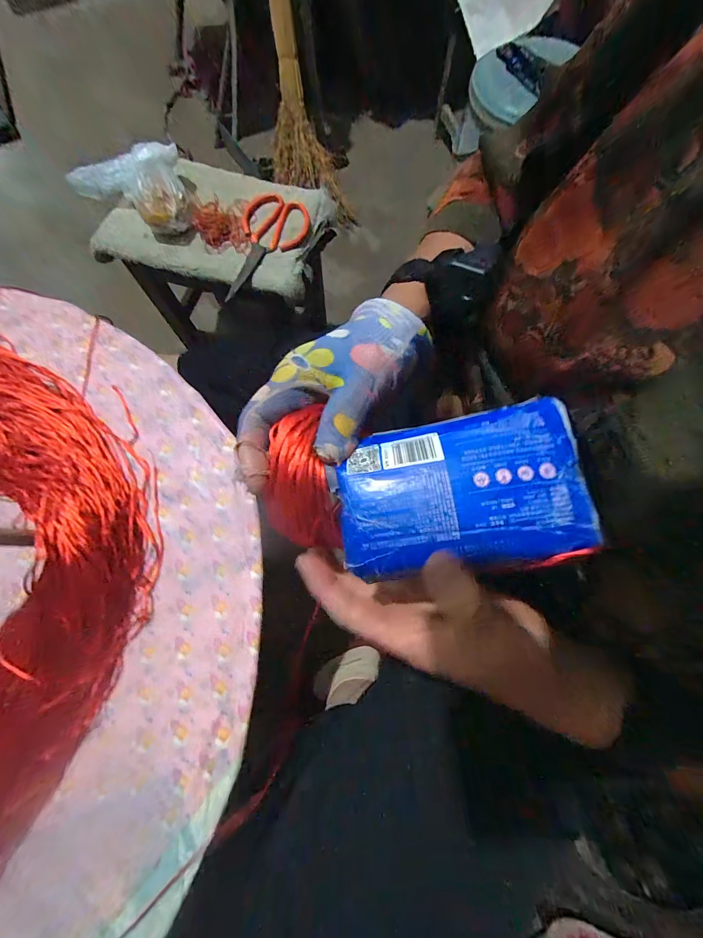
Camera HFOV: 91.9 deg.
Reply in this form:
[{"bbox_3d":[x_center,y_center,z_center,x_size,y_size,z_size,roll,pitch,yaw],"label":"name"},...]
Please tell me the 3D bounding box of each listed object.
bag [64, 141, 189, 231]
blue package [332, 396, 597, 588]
[{"bbox_3d":[-0.315,-0.437,0.507,0.196,0.055,0.113,31,76,6],"label":"bag"},{"bbox_3d":[0.054,0.009,0.178,0.120,0.025,0.080,-7,77,-1],"label":"blue package"}]

